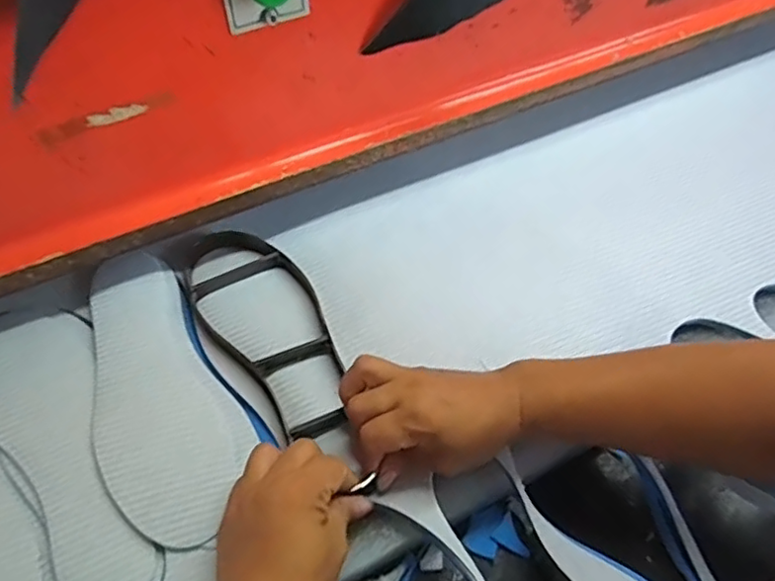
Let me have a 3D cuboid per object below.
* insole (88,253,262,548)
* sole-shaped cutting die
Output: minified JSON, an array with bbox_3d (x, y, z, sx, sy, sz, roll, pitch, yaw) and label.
[{"bbox_3d":[-0.188,0.076,0.486,0.104,0.009,0.252,-26,62,-19],"label":"insole"},{"bbox_3d":[-0.087,0.046,0.502,0.093,0.026,0.265,-27,58,-16],"label":"sole-shaped cutting die"}]

